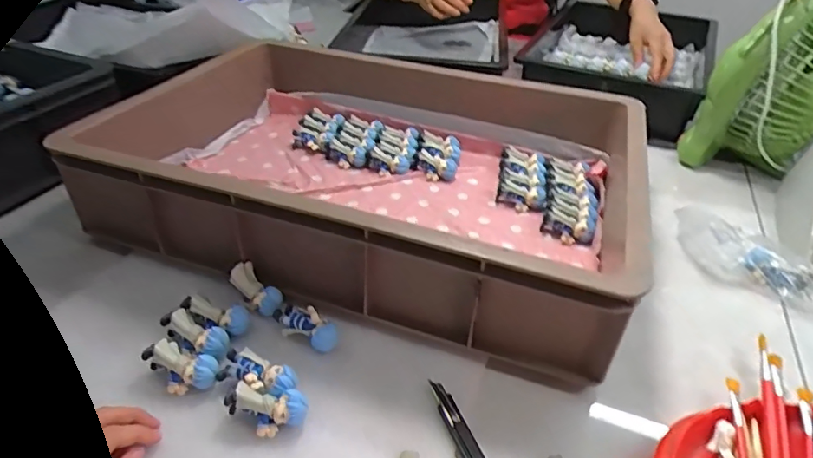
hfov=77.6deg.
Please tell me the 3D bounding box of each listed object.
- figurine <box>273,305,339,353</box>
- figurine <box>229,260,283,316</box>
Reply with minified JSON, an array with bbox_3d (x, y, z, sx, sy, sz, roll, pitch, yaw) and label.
[{"bbox_3d":[-0.095,0.089,0.476,0.063,0.028,0.027,21,42,23],"label":"figurine"},{"bbox_3d":[-0.151,0.061,0.505,0.058,0.033,0.023,48,46,-6],"label":"figurine"}]

